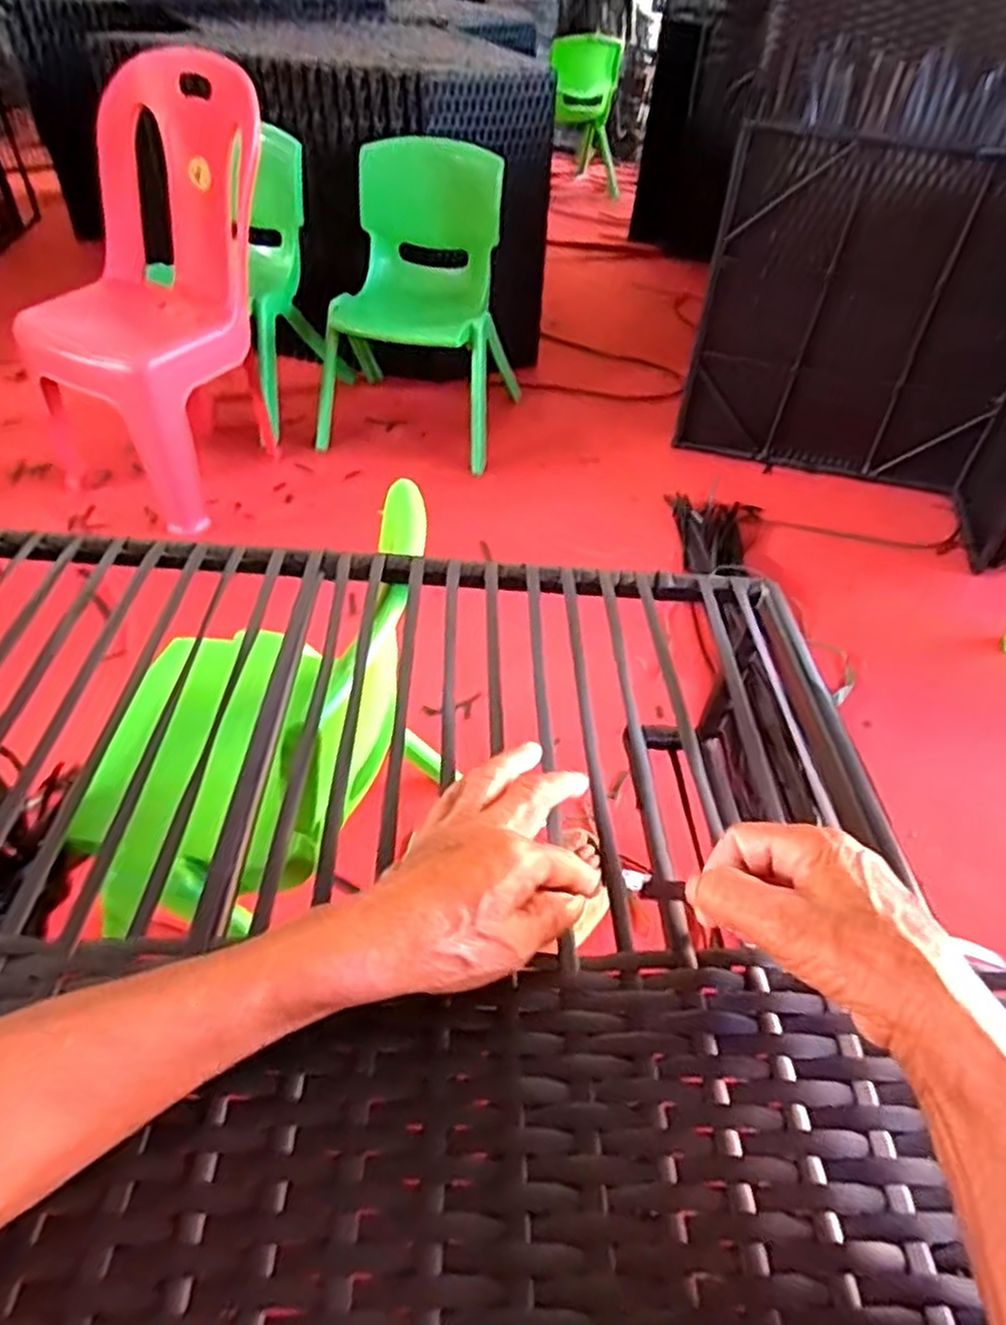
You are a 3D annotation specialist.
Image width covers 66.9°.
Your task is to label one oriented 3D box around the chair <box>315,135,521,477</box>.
[{"bbox_3d":[-0.181,-0.731,1.563,0.384,0.501,0.322,13,46,9],"label":"chair"}]

